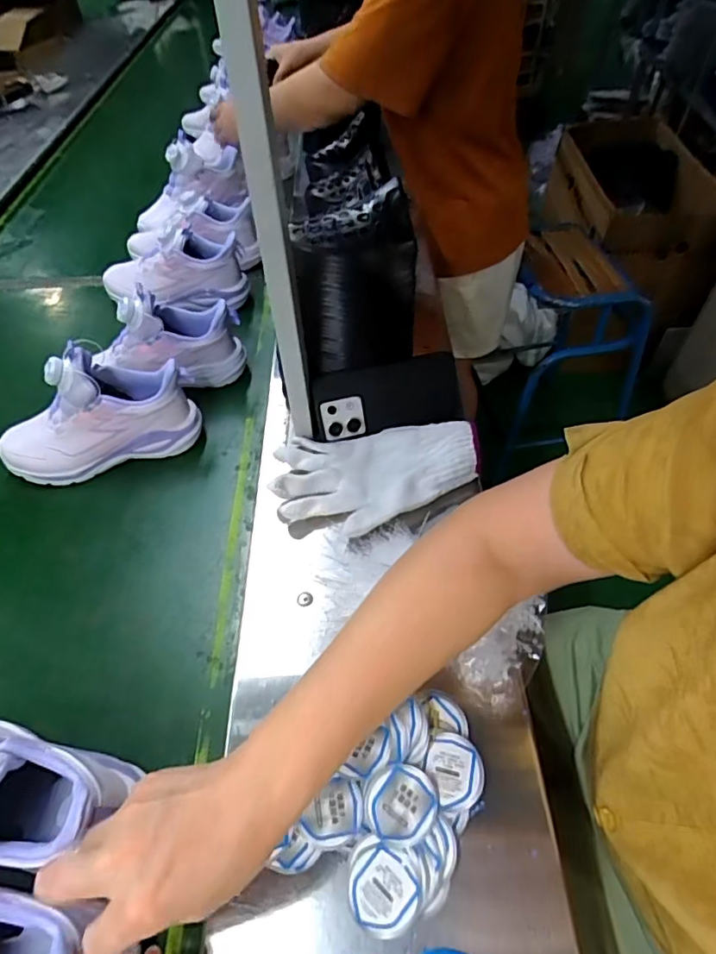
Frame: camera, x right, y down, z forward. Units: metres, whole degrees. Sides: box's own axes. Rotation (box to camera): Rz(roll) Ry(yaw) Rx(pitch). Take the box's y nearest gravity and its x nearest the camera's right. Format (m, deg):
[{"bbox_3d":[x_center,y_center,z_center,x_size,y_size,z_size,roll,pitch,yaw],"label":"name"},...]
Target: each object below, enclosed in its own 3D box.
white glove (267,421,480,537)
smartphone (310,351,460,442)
[{"bbox_3d":[0.018,-0.005,0.547,0.208,0.038,0.131,-4,51,-2],"label":"white glove"},{"bbox_3d":[0.031,-0.087,0.584,0.159,0.073,0.011,-9,19,2],"label":"smartphone"}]

